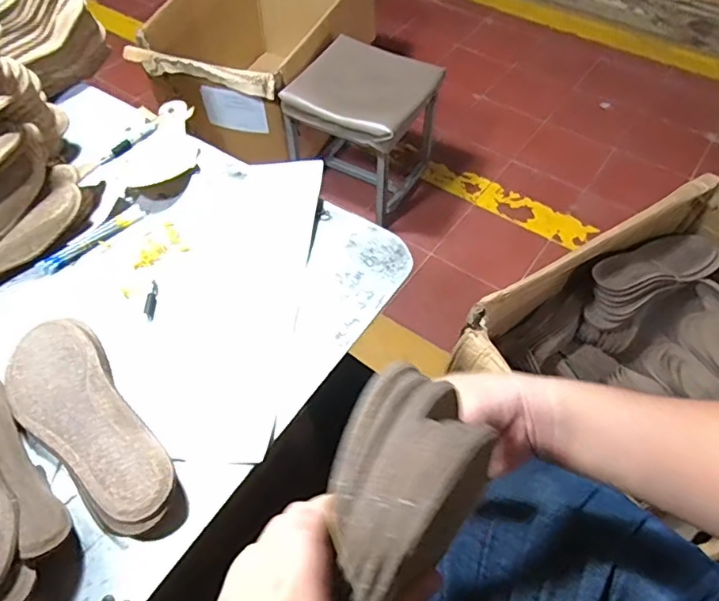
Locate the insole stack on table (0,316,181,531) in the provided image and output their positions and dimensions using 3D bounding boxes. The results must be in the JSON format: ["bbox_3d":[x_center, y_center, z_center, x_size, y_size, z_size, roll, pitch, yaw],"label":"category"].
[{"bbox_3d":[-0.249,0.106,0.482,0.085,0.029,0.243,-36,62,-23],"label":"insole stack on table"}]

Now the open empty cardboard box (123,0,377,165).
[{"bbox_3d":[-0.242,-0.616,1.374,0.419,0.314,0.600,17,56,11],"label":"open empty cardboard box"}]

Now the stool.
[{"bbox_3d":[0.008,-0.384,1.231,0.257,0.316,0.265,27,59,18],"label":"stool"}]

